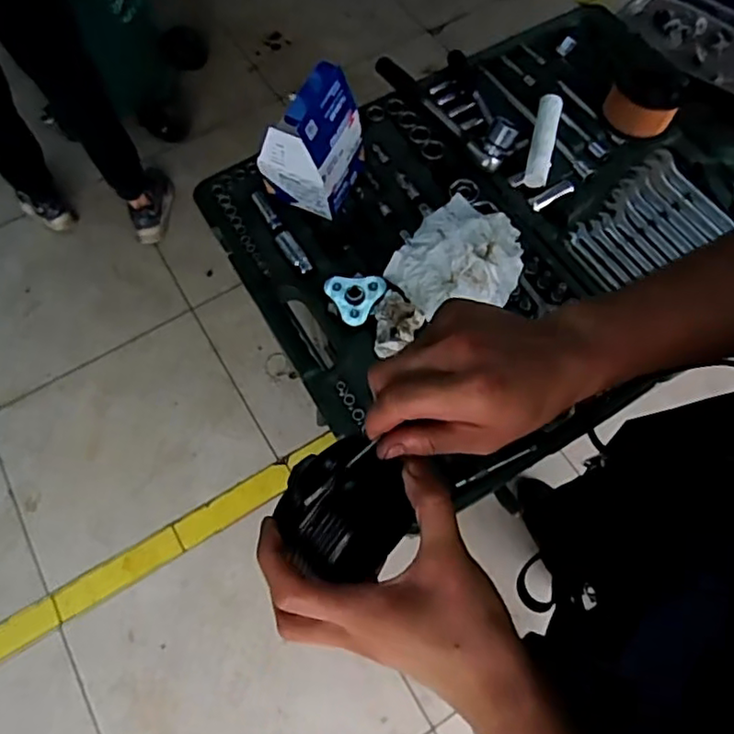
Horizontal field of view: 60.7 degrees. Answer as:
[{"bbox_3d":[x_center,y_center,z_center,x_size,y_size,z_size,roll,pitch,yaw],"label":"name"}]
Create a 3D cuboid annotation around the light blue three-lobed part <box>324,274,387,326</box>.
[{"bbox_3d":[-0.009,-0.087,0.746,0.065,0.013,0.069,-1,64,2],"label":"light blue three-lobed part"}]

